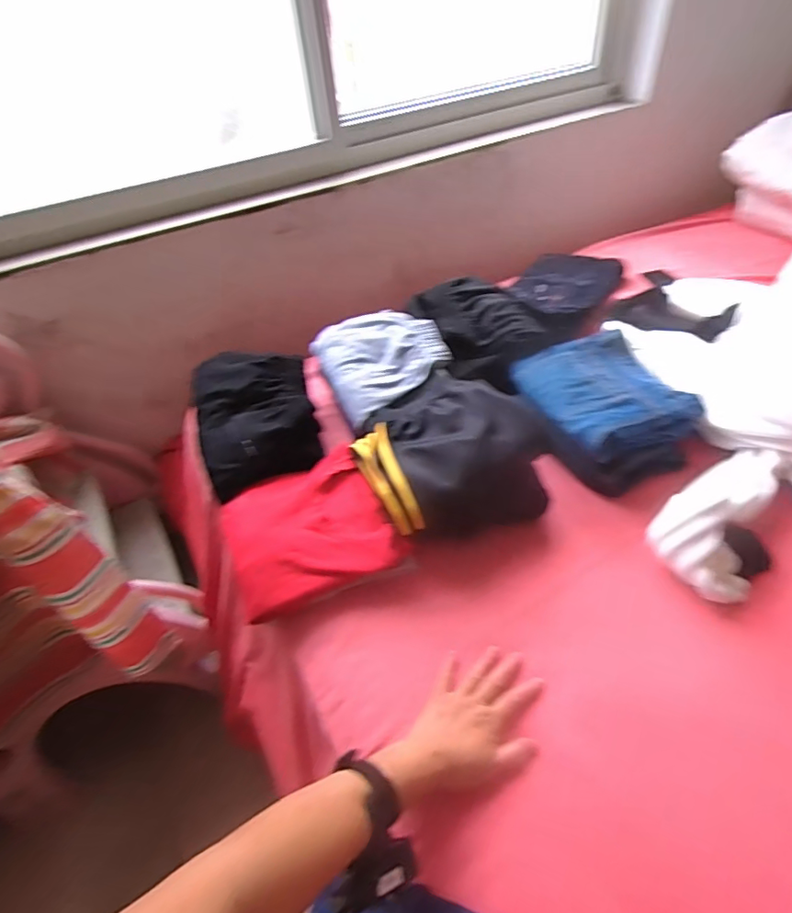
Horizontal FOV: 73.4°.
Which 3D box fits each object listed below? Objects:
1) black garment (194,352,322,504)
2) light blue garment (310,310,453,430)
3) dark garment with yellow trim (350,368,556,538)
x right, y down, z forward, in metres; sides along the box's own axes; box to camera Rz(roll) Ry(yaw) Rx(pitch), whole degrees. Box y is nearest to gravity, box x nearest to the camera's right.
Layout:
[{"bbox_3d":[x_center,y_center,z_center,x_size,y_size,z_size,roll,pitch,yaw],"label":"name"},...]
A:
[{"bbox_3d":[-0.222,-0.081,0.830,0.192,0.093,0.247,-18,45,-12],"label":"black garment"},{"bbox_3d":[-0.020,-0.161,0.886,0.192,0.072,0.194,-19,45,-13],"label":"light blue garment"},{"bbox_3d":[0.077,-0.015,0.751,0.250,0.095,0.240,-3,44,3],"label":"dark garment with yellow trim"}]

